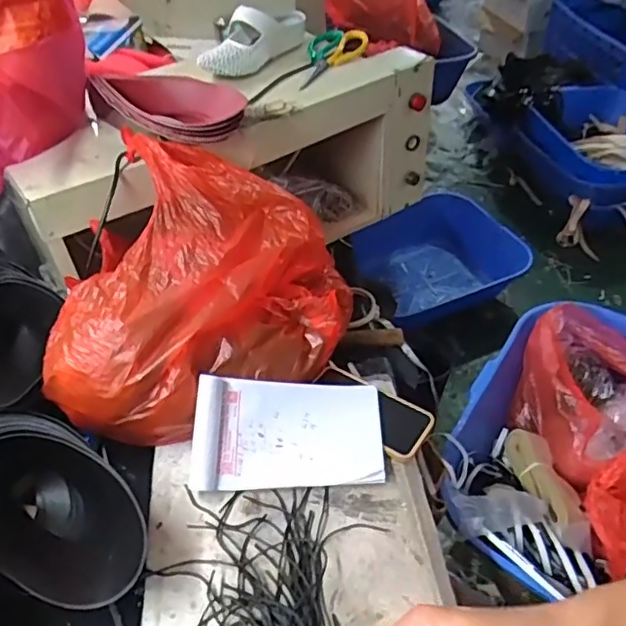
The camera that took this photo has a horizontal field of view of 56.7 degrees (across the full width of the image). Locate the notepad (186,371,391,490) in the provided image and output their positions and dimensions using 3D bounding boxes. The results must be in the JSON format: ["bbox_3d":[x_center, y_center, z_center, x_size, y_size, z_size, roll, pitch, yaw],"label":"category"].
[{"bbox_3d":[-0.028,0.142,0.697,0.220,0.031,0.127,2,66,-9],"label":"notepad"}]

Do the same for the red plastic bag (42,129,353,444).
[{"bbox_3d":[-0.147,-0.025,0.722,0.315,0.204,0.338,15,46,19],"label":"red plastic bag"}]

